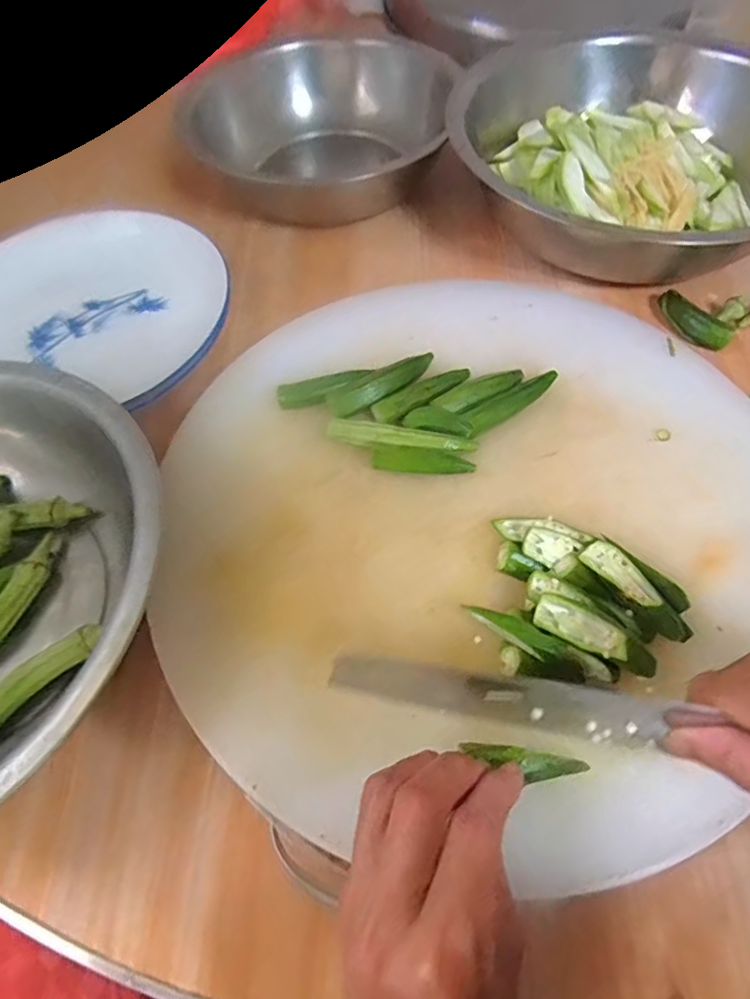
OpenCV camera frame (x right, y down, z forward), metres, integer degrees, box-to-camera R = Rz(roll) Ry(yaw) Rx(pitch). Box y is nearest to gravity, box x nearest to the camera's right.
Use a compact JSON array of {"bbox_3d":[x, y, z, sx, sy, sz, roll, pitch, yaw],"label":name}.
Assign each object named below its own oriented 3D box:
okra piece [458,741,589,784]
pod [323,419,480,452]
[{"bbox_3d":[0.074,0.129,0.279,0.061,0.011,0.014,14,61,1],"label":"okra piece"},{"bbox_3d":[0.018,-0.039,0.384,0.098,0.013,0.016,8,61,6],"label":"pod"}]

